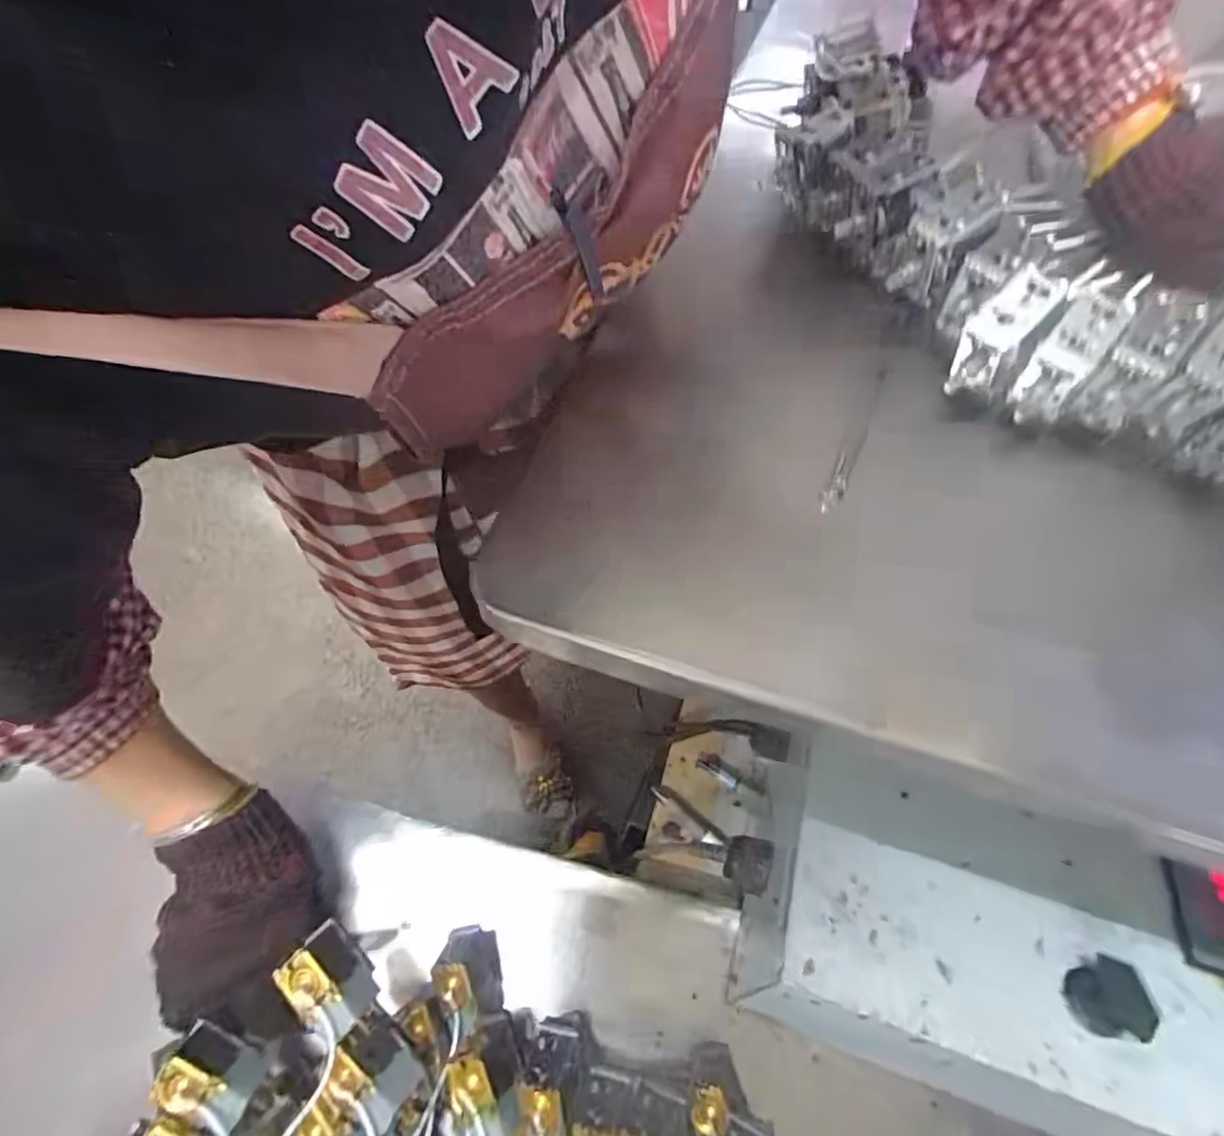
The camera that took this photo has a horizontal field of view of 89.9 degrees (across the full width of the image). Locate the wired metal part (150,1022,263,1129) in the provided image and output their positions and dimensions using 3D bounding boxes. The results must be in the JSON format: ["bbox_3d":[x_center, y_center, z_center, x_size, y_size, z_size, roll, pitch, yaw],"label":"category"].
[{"bbox_3d":[-0.222,0.282,0.338,0.045,0.027,0.031,20,61,7],"label":"wired metal part"}]

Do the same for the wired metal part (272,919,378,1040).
[{"bbox_3d":[-0.158,0.231,0.343,0.052,0.026,0.033,39,65,17],"label":"wired metal part"}]

